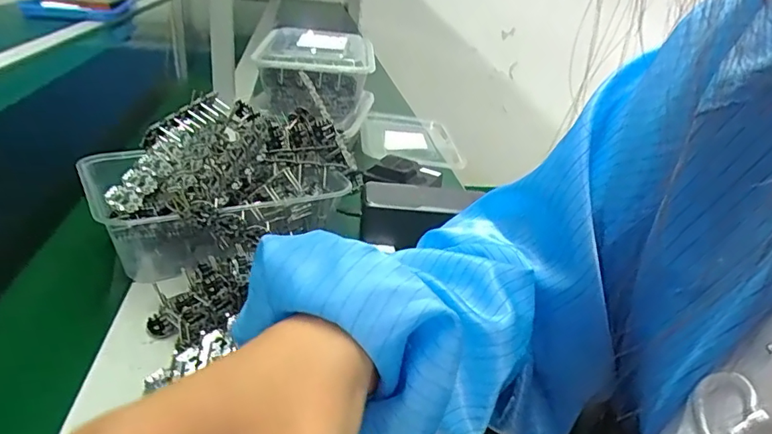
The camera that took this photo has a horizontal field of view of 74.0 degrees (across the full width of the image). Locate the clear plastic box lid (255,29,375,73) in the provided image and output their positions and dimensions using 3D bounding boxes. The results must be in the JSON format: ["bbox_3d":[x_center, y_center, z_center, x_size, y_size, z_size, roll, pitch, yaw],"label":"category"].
[{"bbox_3d":[-0.091,-0.234,0.697,0.147,0.026,0.218,4,27,-6],"label":"clear plastic box lid"}]

